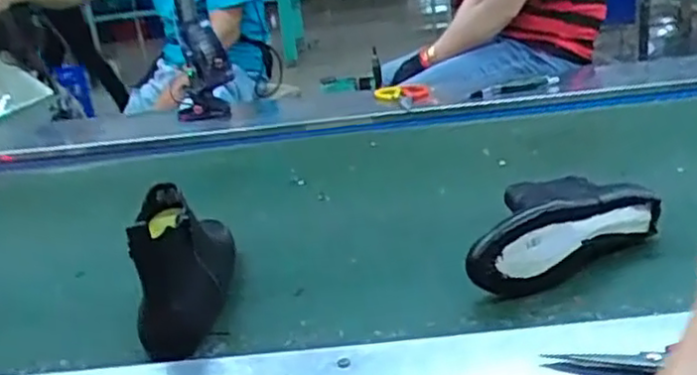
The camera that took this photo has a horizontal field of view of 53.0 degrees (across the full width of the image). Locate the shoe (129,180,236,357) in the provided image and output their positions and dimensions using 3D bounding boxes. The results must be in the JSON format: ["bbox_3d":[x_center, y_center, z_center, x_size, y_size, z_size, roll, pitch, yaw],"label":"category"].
[{"bbox_3d":[-0.176,0.059,0.764,0.073,0.131,0.232,-7,21,-1],"label":"shoe"}]

